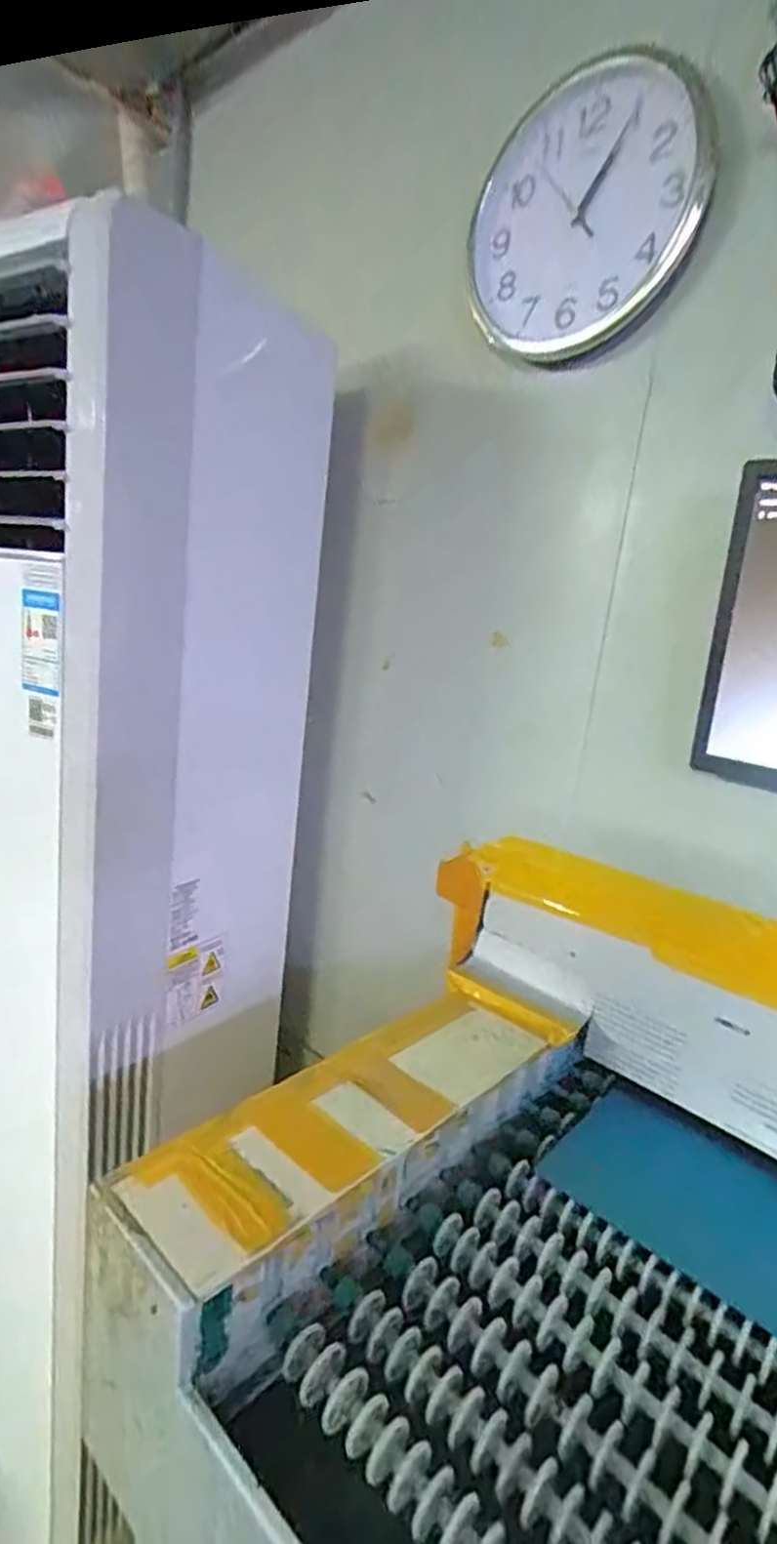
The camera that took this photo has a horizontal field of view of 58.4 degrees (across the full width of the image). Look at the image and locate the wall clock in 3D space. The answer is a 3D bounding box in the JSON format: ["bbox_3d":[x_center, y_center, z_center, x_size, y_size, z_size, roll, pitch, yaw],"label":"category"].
[{"bbox_3d":[0.213,-0.625,0.787,0.288,0.265,0.062,18,16,41],"label":"wall clock"}]

